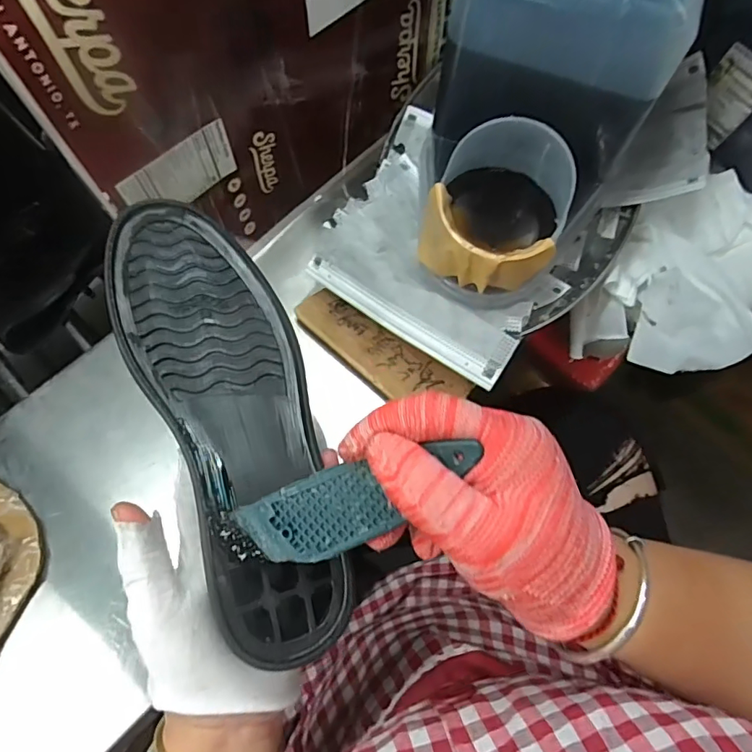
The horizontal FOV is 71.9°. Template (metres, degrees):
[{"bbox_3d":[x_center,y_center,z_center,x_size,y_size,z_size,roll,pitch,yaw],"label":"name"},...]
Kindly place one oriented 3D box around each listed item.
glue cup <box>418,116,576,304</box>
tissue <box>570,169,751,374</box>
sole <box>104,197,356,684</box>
[{"bbox_3d":[0.087,-0.113,0.352,0.093,0.089,0.106,33,73,9],"label":"glue cup"},{"bbox_3d":[0.262,-0.083,0.436,0.122,0.057,0.184,33,73,9],"label":"tissue"},{"bbox_3d":[-0.079,0.017,0.284,0.086,0.030,0.254,-14,72,-27],"label":"sole"}]

